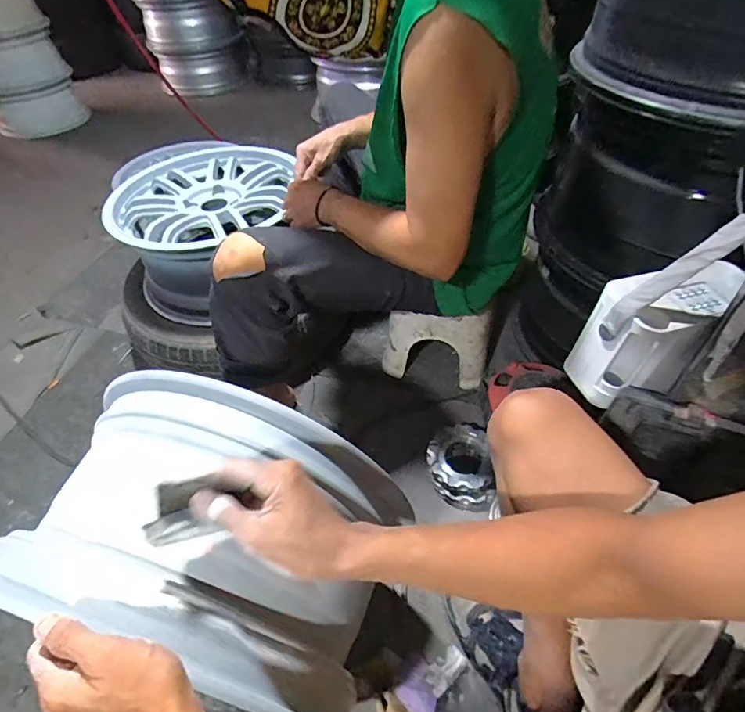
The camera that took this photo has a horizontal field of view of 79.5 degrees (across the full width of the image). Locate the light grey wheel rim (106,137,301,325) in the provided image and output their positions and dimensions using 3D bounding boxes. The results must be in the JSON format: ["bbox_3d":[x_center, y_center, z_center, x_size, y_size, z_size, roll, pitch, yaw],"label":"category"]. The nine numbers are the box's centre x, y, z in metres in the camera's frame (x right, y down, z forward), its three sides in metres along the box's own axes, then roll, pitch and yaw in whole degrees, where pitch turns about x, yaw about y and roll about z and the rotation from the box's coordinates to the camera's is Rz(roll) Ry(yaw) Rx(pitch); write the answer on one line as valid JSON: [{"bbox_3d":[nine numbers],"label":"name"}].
[{"bbox_3d":[-0.360,-0.288,1.012,0.358,0.190,0.386,-1,48,1],"label":"light grey wheel rim"}]

